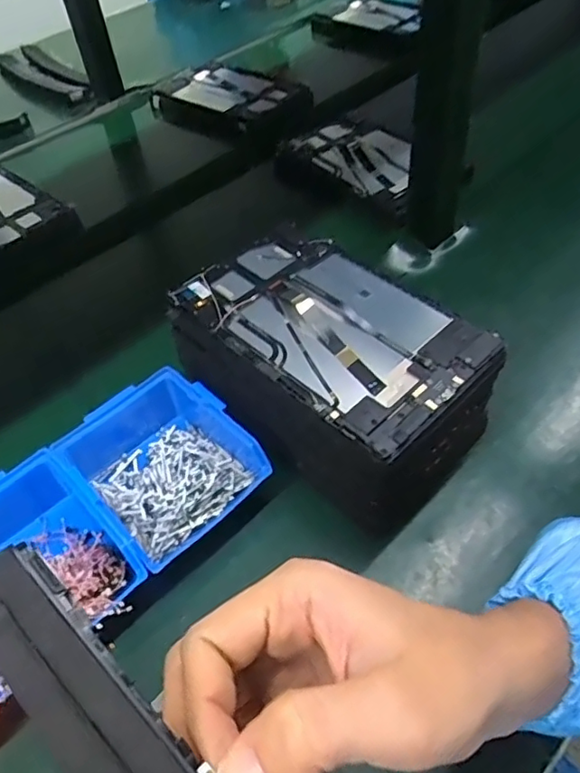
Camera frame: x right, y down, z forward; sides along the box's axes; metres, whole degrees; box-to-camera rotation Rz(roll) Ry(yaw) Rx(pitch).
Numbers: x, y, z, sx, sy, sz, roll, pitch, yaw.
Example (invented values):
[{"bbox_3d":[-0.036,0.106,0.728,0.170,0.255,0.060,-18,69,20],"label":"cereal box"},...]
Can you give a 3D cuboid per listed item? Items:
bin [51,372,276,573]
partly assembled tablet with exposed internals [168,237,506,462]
[{"bbox_3d":[-0.108,0.063,0.490,0.125,0.067,0.151,-36,57,-24],"label":"bin"},{"bbox_3d":[0.033,-0.053,0.472,0.148,0.013,0.238,-38,58,-25],"label":"partly assembled tablet with exposed internals"}]

